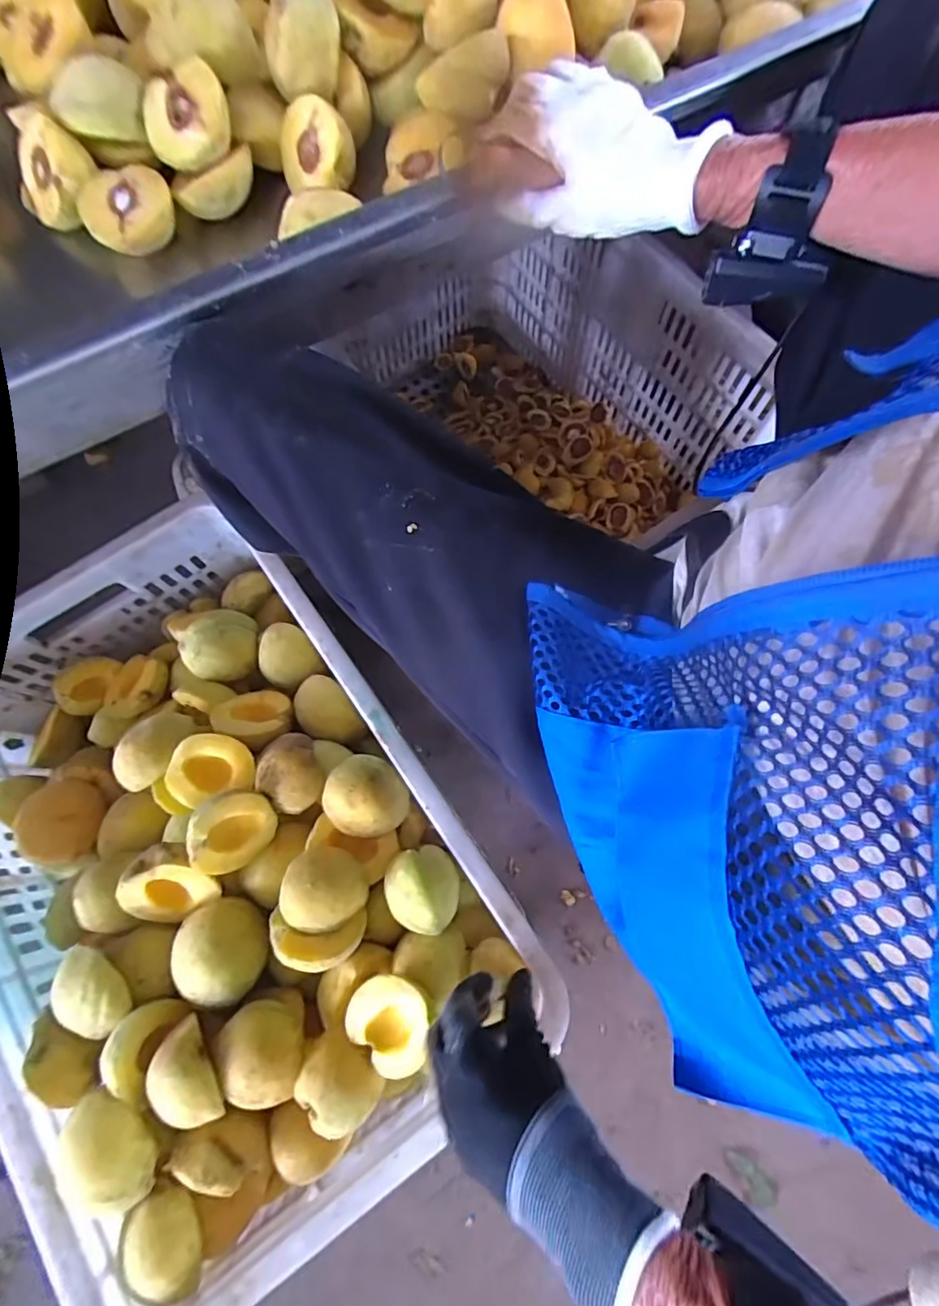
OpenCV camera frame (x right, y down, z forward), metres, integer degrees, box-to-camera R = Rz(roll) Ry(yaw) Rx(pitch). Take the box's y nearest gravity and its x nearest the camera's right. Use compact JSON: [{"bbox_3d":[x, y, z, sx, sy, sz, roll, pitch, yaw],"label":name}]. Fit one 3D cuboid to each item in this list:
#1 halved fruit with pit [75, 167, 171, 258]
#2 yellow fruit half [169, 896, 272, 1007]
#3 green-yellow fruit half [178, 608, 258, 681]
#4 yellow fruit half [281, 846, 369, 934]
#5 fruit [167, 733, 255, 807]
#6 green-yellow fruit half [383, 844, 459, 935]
[{"bbox_3d":[-0.246,-0.320,0.402,0.061,0.026,0.060,0,72,1],"label":"halved fruit with pit"},{"bbox_3d":[-0.183,0.218,0.410,0.066,0.030,0.064,0,74,1],"label":"yellow fruit half"},{"bbox_3d":[-0.230,-0.005,0.527,0.057,0.047,0.068,41,78,12],"label":"green-yellow fruit half"},{"bbox_3d":[-0.108,0.173,0.409,0.057,0.038,0.056,0,72,1],"label":"yellow fruit half"},{"bbox_3d":[-0.202,0.091,0.443,0.061,0.023,0.055,17,90,-19],"label":"fruit"},{"bbox_3d":[-0.033,0.173,0.413,0.056,0.036,0.054,0,74,1],"label":"green-yellow fruit half"}]

